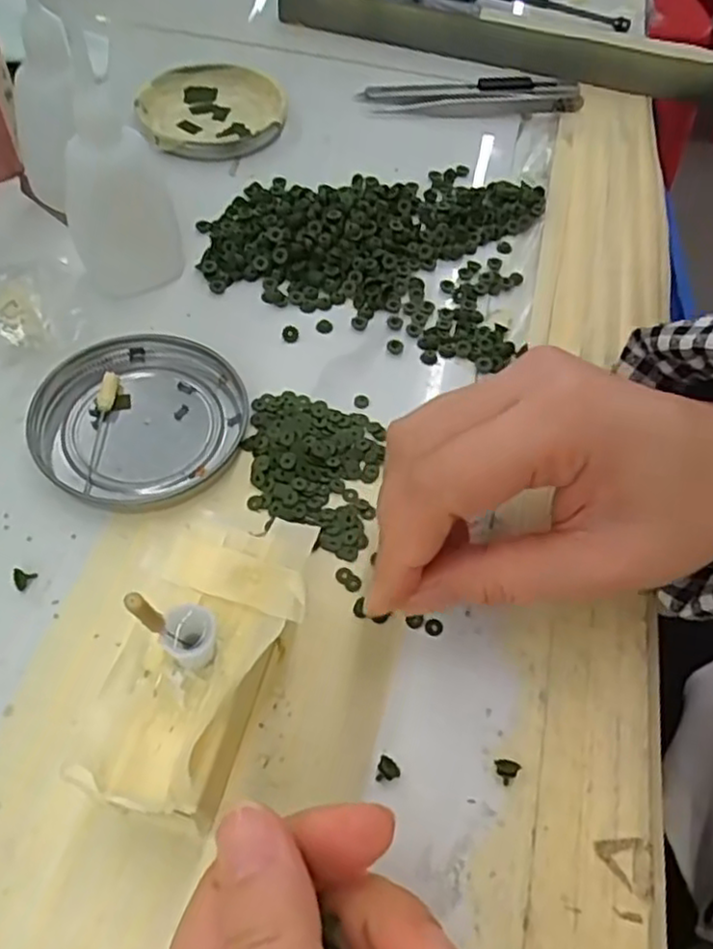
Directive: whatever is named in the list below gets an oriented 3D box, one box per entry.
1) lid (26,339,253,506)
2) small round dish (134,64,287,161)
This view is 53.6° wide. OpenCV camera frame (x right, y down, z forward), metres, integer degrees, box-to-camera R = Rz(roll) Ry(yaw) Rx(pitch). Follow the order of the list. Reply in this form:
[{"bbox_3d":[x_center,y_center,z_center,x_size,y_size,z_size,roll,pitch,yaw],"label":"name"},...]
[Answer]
[{"bbox_3d":[-0.083,-0.023,0.272,0.079,0.008,0.073,2,56,-3],"label":"lid"},{"bbox_3d":[-0.080,-0.201,0.390,0.077,0.012,0.075,2,56,-3],"label":"small round dish"}]

